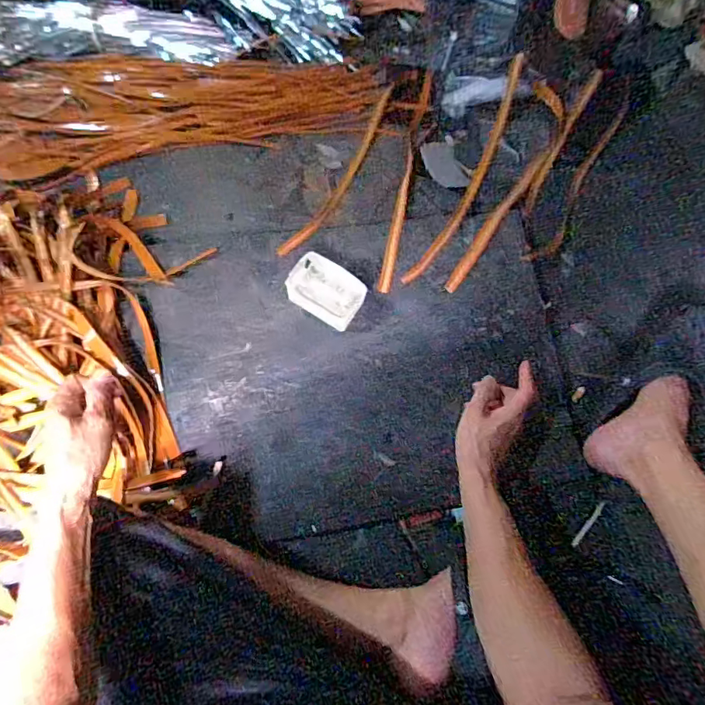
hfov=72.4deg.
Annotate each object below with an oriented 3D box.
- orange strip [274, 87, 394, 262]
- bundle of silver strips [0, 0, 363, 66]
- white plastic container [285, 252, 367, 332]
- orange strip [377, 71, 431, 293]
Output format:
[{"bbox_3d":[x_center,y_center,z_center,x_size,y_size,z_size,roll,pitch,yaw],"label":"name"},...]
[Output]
[{"bbox_3d":[-0.007,-0.306,0.792,0.040,0.012,0.404,28,66,1],"label":"orange strip"},{"bbox_3d":[-0.355,-0.667,0.848,0.716,0.118,0.302,0,71,-7],"label":"bundle of silver strips"},{"bbox_3d":[-0.038,-0.083,0.675,0.103,0.048,0.075,31,74,9],"label":"white plastic container"},{"bbox_3d":[0.089,-0.292,0.783,0.021,0.046,0.448,14,70,-2],"label":"orange strip"}]

